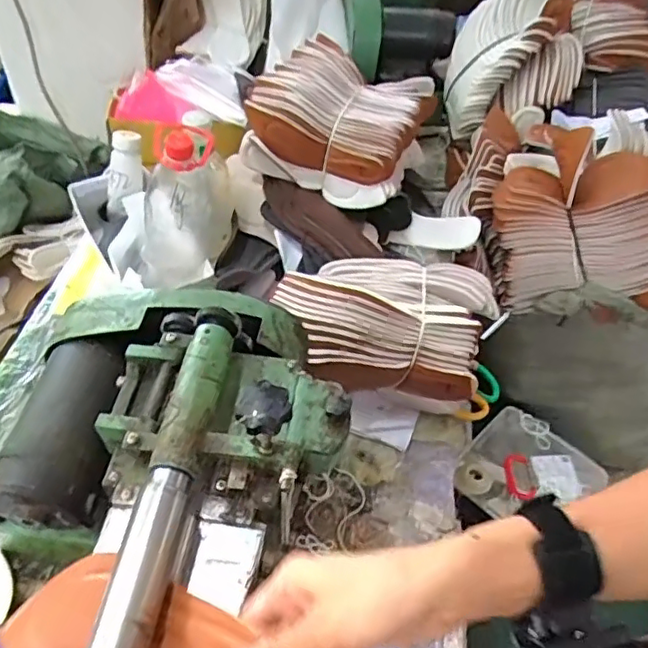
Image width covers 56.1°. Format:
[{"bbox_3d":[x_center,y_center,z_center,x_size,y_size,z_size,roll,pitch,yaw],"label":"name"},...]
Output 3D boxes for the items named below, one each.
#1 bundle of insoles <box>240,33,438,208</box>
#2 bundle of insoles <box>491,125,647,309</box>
[{"bbox_3d":[0.034,-0.348,1.008,0.255,0.146,0.271,18,49,10],"label":"bundle of insoles"},{"bbox_3d":[0.406,-0.155,0.923,0.287,0.310,0.100,-2,32,30],"label":"bundle of insoles"}]

